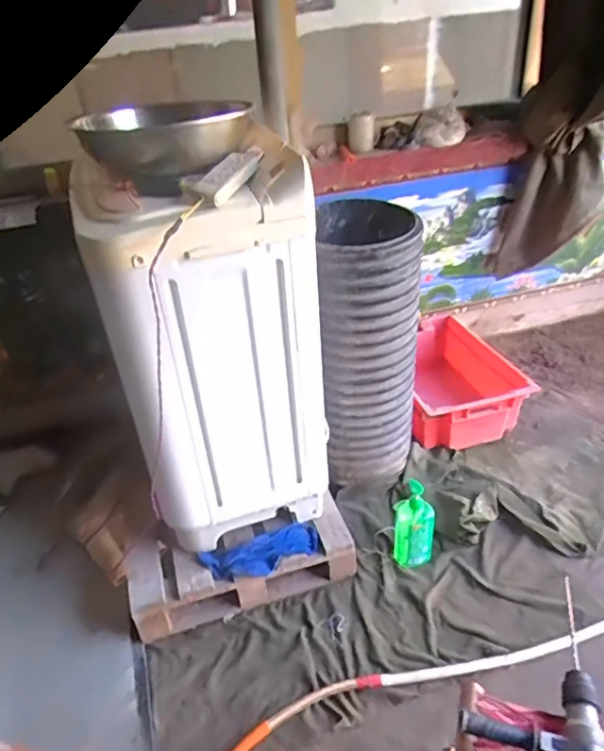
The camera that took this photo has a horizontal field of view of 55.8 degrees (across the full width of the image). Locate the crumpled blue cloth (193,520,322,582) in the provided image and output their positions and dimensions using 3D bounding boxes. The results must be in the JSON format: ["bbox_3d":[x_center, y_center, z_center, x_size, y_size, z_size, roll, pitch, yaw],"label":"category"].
[{"bbox_3d":[-0.099,0.437,1.416,0.294,0.040,0.101,-15,37,-13],"label":"crumpled blue cloth"}]

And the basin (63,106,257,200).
[{"bbox_3d":[-0.278,-0.483,1.182,0.307,0.114,0.349,-1,36,7],"label":"basin"}]

